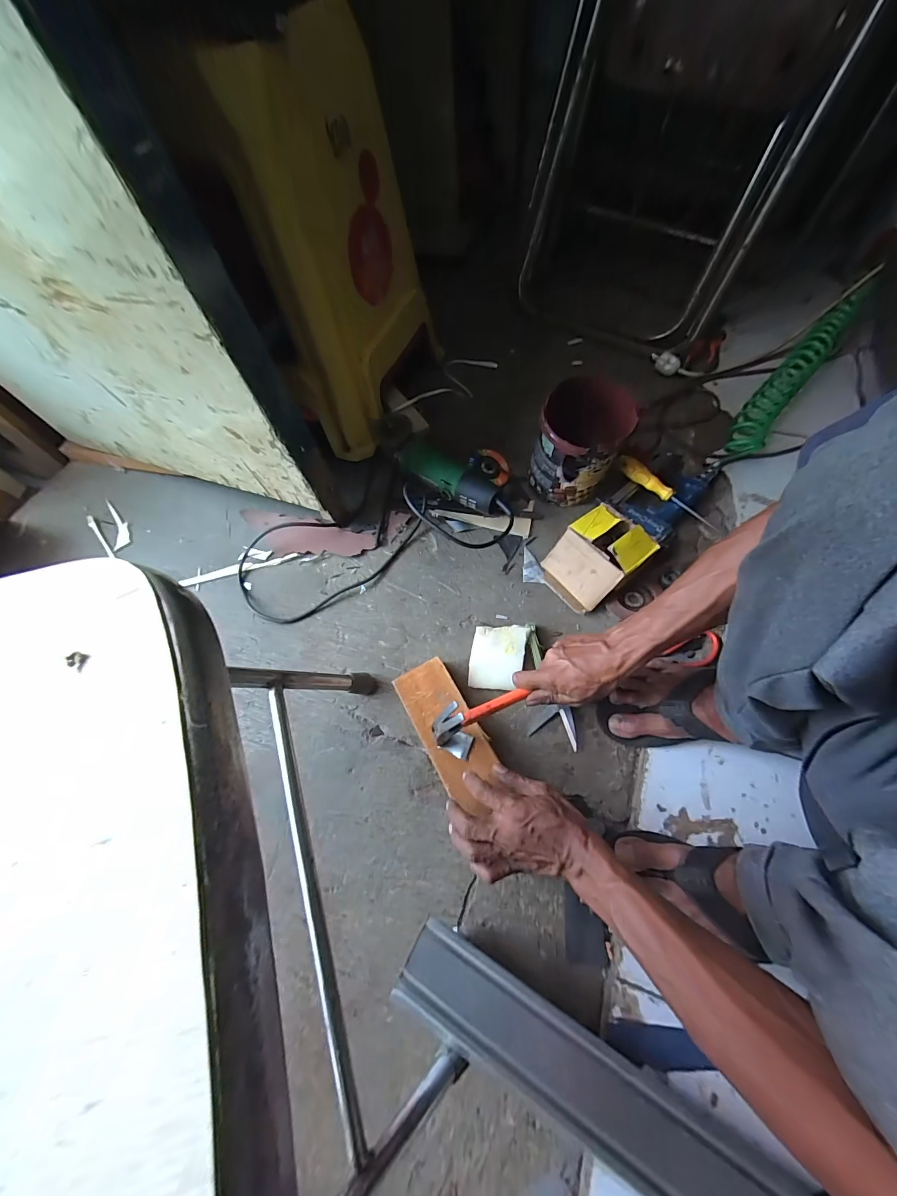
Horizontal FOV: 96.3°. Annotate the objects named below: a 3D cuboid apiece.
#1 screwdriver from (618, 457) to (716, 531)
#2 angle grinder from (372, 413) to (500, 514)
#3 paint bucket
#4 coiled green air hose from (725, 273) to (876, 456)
[{"bbox_3d":[0.378,-0.181,0.692,0.196,0.032,0.023,37,71,3],"label":"screwdriver"},{"bbox_3d":[-0.016,-0.240,0.717,0.257,0.097,0.082,30,69,15],"label":"angle grinder"},{"bbox_3d":[0.210,-0.240,0.665,0.128,0.176,0.126,-1,64,2],"label":"paint bucket"},{"bbox_3d":[0.668,-0.440,0.769,0.071,0.090,0.513,37,71,18],"label":"coiled green air hose"}]

